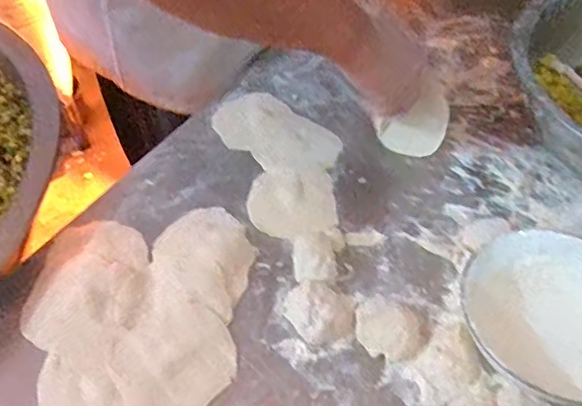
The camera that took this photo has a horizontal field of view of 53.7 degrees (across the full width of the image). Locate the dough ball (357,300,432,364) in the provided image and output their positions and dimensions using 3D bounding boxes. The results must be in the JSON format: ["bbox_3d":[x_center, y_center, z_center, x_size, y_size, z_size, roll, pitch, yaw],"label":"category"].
[{"bbox_3d":[0.100,0.122,0.557,0.070,0.023,0.060,0,49,0],"label":"dough ball"}]

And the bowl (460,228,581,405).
[{"bbox_3d":[0.250,0.108,0.546,0.154,0.058,0.161,0,49,0],"label":"bowl"}]

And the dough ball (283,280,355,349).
[{"bbox_3d":[0.028,0.106,0.566,0.071,0.025,0.055,34,57,26],"label":"dough ball"}]

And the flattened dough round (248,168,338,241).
[{"bbox_3d":[0.002,-0.003,0.671,0.098,0.005,0.096,0,49,0],"label":"flattened dough round"}]

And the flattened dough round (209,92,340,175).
[{"bbox_3d":[-0.024,-0.092,0.745,0.179,0.007,0.109,35,57,26],"label":"flattened dough round"}]

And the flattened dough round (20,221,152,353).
[{"bbox_3d":[-0.204,0.077,0.584,0.116,0.004,0.142,-3,49,-3],"label":"flattened dough round"}]

